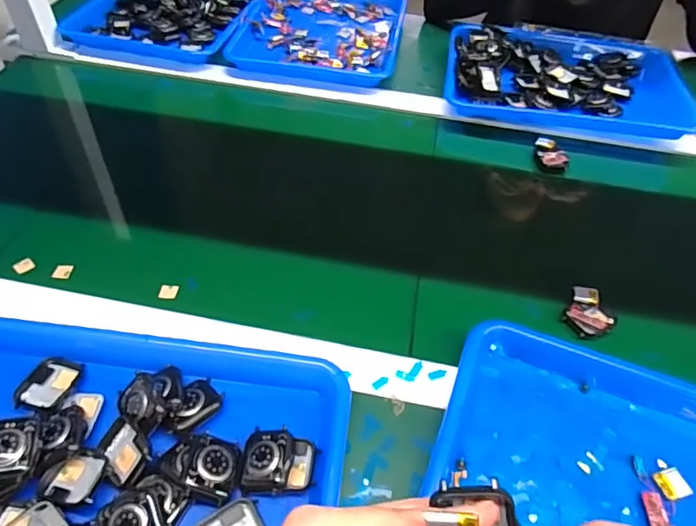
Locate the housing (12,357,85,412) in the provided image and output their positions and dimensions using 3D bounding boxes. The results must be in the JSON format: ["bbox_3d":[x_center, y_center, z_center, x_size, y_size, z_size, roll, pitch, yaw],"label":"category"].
[{"bbox_3d":[-0.236,0.097,0.407,0.039,0.013,0.045,7,49,4],"label":"housing"}]

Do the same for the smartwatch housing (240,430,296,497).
[{"bbox_3d":[-0.049,0.140,0.363,0.051,0.016,0.044,4,49,1],"label":"smartwatch housing"}]

